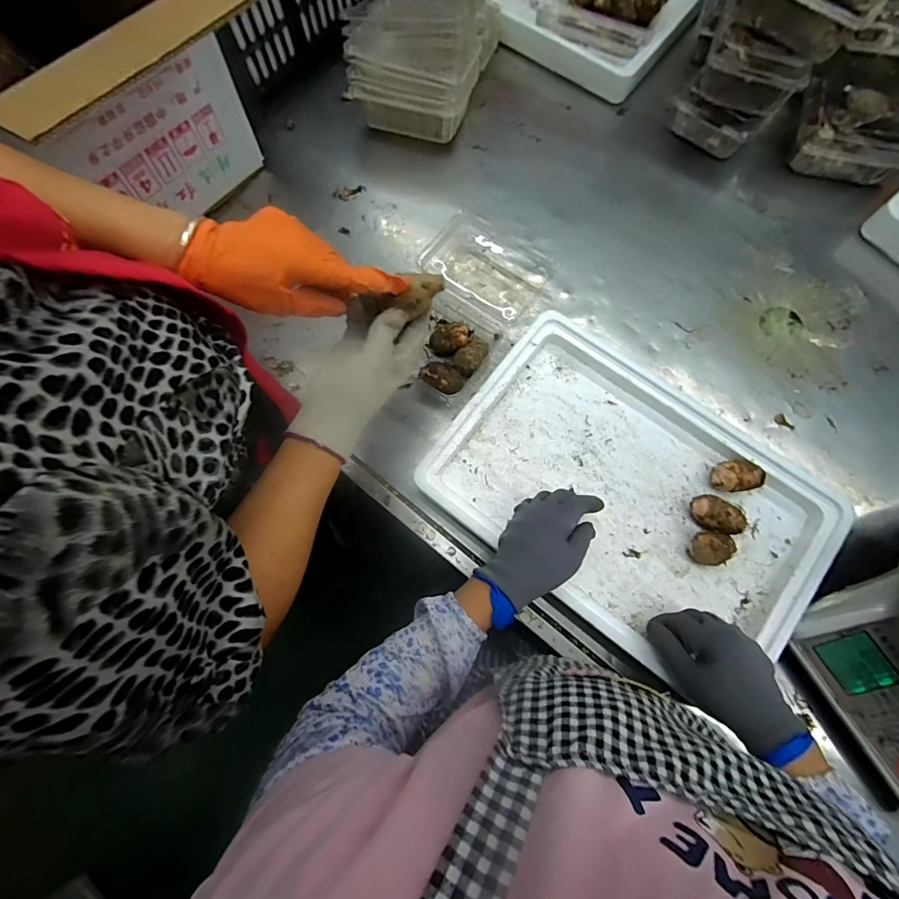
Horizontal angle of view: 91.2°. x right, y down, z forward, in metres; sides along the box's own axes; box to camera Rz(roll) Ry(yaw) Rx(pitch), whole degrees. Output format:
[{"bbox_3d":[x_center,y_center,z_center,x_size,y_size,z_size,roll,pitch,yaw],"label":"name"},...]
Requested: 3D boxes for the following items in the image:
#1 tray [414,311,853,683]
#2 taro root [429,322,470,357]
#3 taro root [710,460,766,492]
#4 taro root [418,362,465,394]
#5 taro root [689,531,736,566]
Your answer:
[{"bbox_3d":[0.224,0.043,0.550,0.434,0.061,0.330,38,80,8],"label":"tray"},{"bbox_3d":[0.001,-0.152,0.616,0.055,0.033,0.035,-27,79,-6],"label":"taro root"},{"bbox_3d":[0.357,0.034,0.551,0.060,0.040,0.038,-5,78,-1],"label":"taro root"},{"bbox_3d":[-0.009,-0.097,0.604,0.057,0.031,0.037,34,80,7],"label":"taro root"},{"bbox_3d":[0.311,0.119,0.530,0.050,0.039,0.039,4,78,1],"label":"taro root"}]

